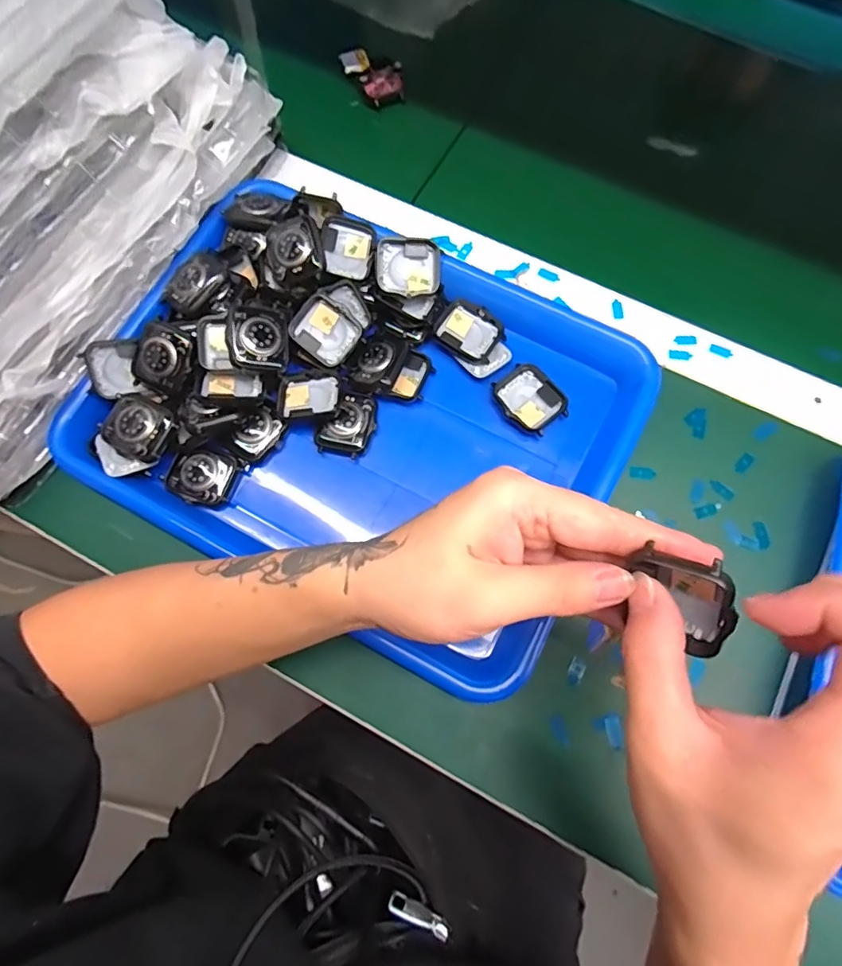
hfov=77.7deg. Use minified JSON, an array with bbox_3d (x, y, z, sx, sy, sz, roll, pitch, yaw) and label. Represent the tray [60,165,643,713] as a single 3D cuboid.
[{"bbox_3d":[-0.040,-0.047,0.341,0.332,0.048,0.255,26,77,9],"label":"tray"}]

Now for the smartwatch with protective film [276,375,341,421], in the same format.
[{"bbox_3d":[-0.074,-0.058,0.347,0.041,0.008,0.030,-2,74,2],"label":"smartwatch with protective film"}]

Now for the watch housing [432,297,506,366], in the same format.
[{"bbox_3d":[0.034,-0.106,0.363,0.046,0.007,0.037,38,79,12],"label":"watch housing"}]

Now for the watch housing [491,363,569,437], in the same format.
[{"bbox_3d":[0.073,-0.056,0.352,0.038,0.008,0.046,-40,76,-9],"label":"watch housing"}]

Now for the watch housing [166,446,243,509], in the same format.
[{"bbox_3d":[-0.142,-0.004,0.343,0.044,0.014,0.037,17,75,7],"label":"watch housing"}]

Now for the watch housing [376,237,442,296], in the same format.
[{"bbox_3d":[-0.008,-0.147,0.356,0.043,0.010,0.037,-1,97,-8],"label":"watch housing"}]

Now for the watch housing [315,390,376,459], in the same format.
[{"bbox_3d":[-0.048,-0.040,0.345,0.032,0.014,0.043,23,76,8],"label":"watch housing"}]

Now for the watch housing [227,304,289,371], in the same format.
[{"bbox_3d":[-0.106,-0.095,0.338,0.037,0.016,0.043,-3,85,-28],"label":"watch housing"}]

